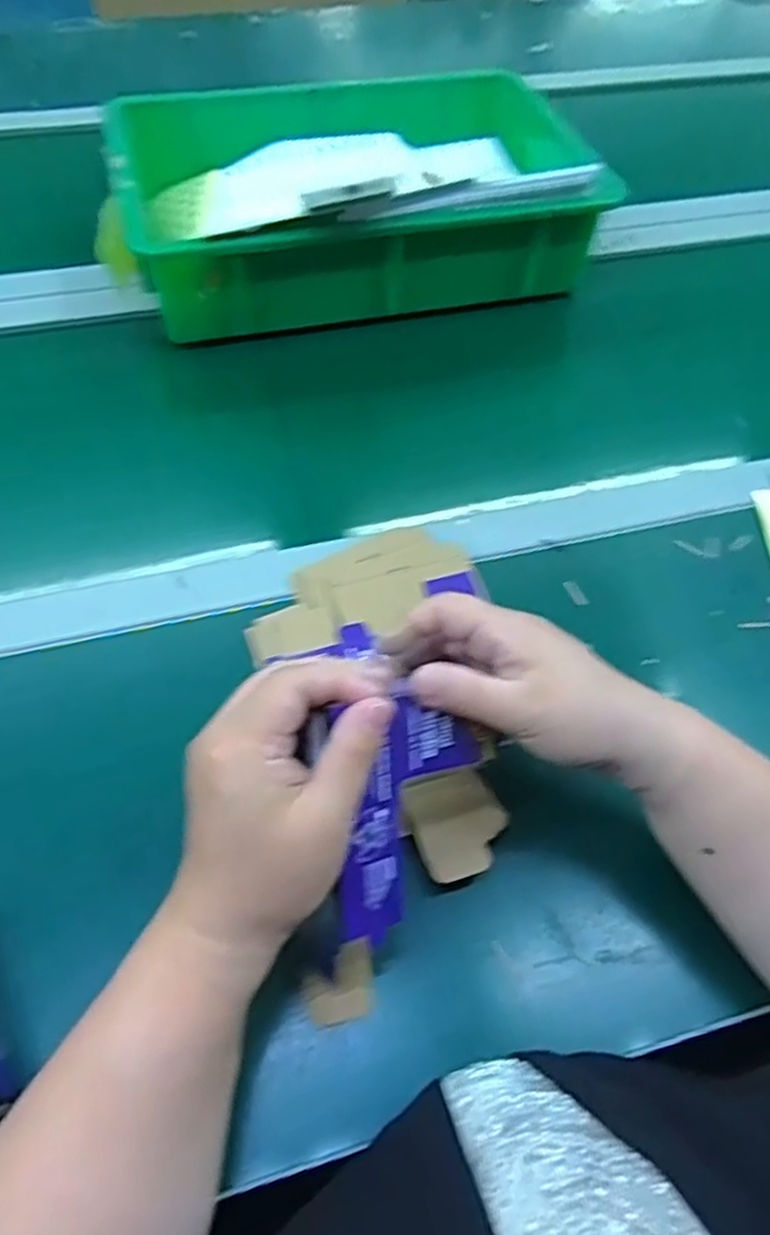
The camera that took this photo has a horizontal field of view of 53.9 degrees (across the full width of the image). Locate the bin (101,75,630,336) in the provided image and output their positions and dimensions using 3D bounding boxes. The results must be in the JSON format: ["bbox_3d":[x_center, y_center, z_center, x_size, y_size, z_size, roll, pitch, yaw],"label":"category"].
[{"bbox_3d":[-0.029,-0.384,0.701,0.427,0.110,0.279,-13,57,-11],"label":"bin"}]

